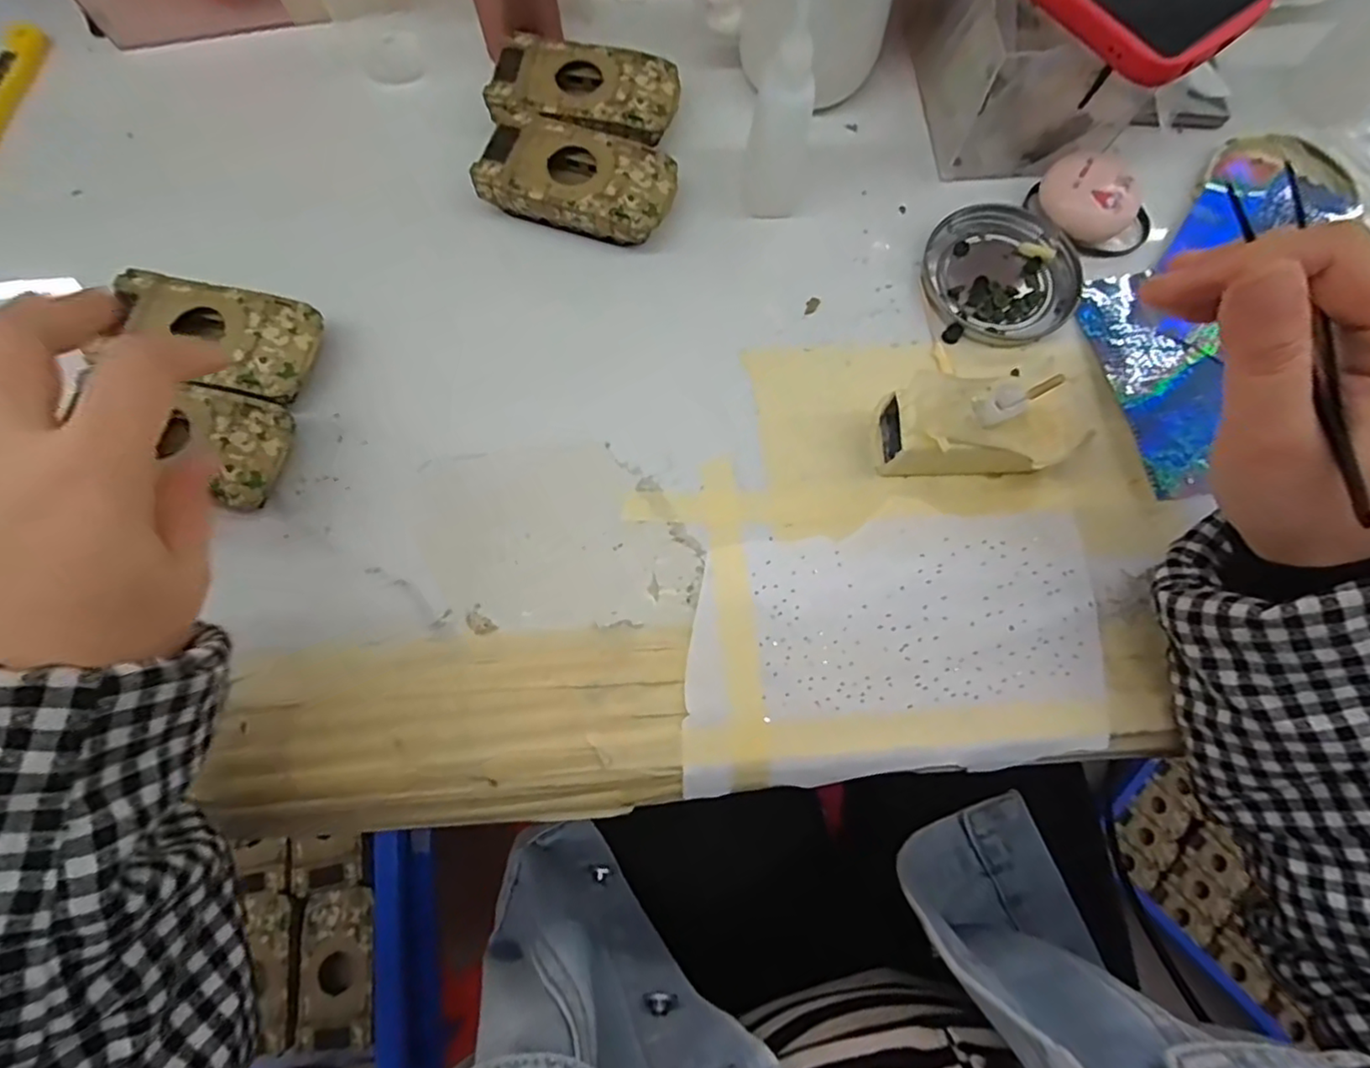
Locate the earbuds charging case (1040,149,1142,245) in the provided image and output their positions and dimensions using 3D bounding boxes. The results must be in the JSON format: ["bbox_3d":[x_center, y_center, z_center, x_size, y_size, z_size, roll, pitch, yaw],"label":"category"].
[{"bbox_3d":[0.210,-0.175,0.329,0.047,0.021,0.039,42,78,9],"label":"earbuds charging case"}]

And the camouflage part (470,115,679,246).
[{"bbox_3d":[-0.054,-0.178,0.326,0.094,0.025,0.053,16,75,3],"label":"camouflage part"}]

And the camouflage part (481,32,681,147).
[{"bbox_3d":[-0.053,-0.232,0.341,0.095,0.024,0.057,5,75,0],"label":"camouflage part"}]

